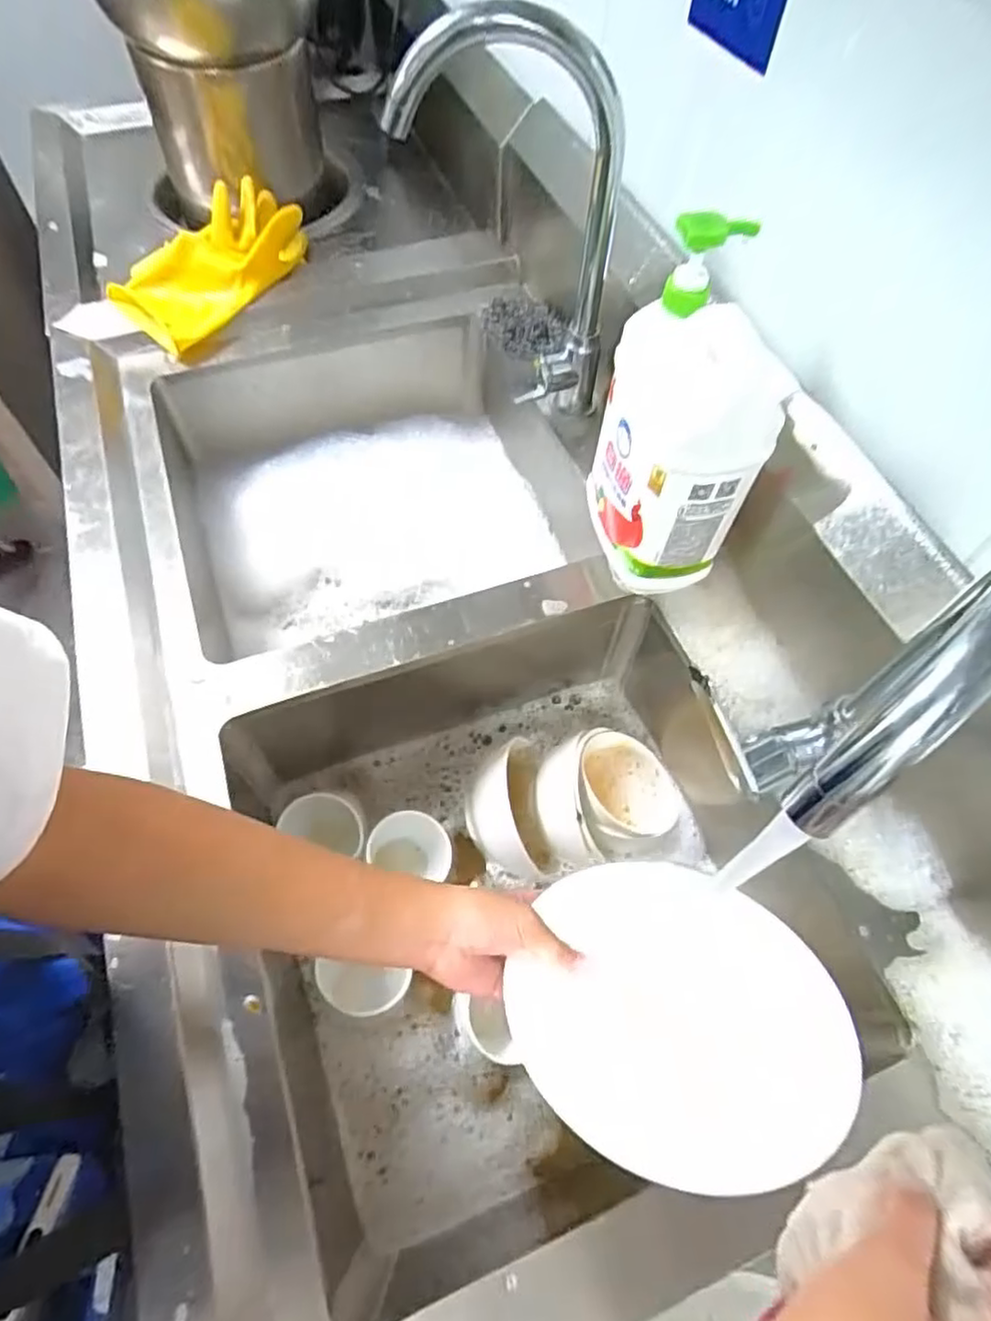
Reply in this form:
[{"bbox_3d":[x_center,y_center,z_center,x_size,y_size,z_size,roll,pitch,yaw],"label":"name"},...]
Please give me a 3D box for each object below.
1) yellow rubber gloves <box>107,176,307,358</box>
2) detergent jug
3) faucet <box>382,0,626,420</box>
[{"bbox_3d":[-0.327,-0.467,0.774,0.126,0.076,0.232,34,64,17],"label":"yellow rubber gloves"},{"bbox_3d":[0.135,-0.170,0.515,0.076,0.257,0.127,-11,61,-8],"label":"detergent jug"},{"bbox_3d":[0.013,-0.364,0.585,0.172,0.329,0.111,23,62,12],"label":"faucet"}]

